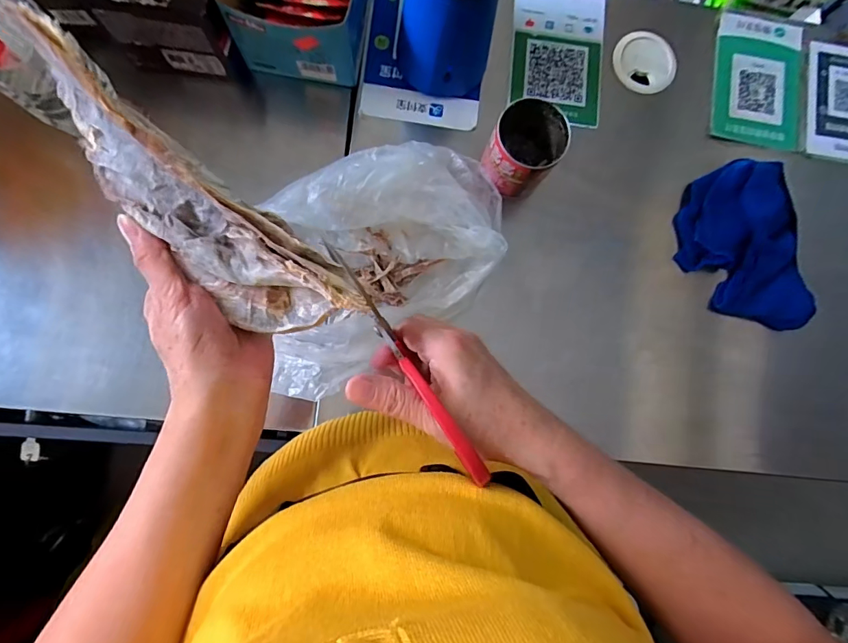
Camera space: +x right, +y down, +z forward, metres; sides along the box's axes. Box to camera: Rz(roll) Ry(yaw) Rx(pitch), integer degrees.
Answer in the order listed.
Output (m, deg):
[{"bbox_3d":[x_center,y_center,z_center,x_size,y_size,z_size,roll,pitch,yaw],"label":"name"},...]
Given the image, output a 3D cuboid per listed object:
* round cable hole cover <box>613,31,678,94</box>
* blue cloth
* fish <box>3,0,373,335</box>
[{"bbox_3d":[0.240,-0.281,0.482,0.068,0.004,0.068,1,84,-5],"label":"round cable hole cover"},{"bbox_3d":[0.334,-0.081,0.464,0.126,0.035,0.163,3,84,-4],"label":"blue cloth"},{"bbox_3d":[-0.132,-0.063,0.250,0.212,0.052,0.058,42,82,-10],"label":"fish"}]

